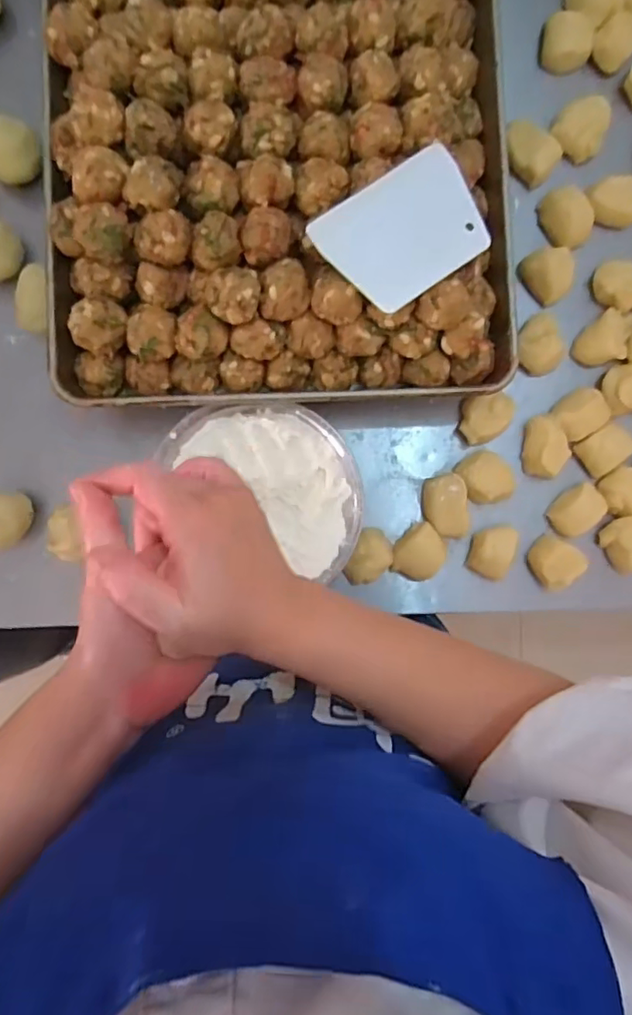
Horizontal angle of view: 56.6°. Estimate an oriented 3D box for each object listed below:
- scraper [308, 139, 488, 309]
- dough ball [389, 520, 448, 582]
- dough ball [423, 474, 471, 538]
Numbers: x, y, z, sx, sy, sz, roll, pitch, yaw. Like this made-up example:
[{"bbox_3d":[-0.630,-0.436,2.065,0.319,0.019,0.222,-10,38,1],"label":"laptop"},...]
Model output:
[{"bbox_3d":[0.070,-0.219,0.468,0.124,0.006,0.094,-35,92,-2],"label":"scraper"},{"bbox_3d":[0.099,0.044,0.566,0.041,0.028,0.053,32,88,-2],"label":"dough ball"},{"bbox_3d":[0.125,-0.001,0.569,0.041,0.023,0.061,-9,90,-2],"label":"dough ball"}]

